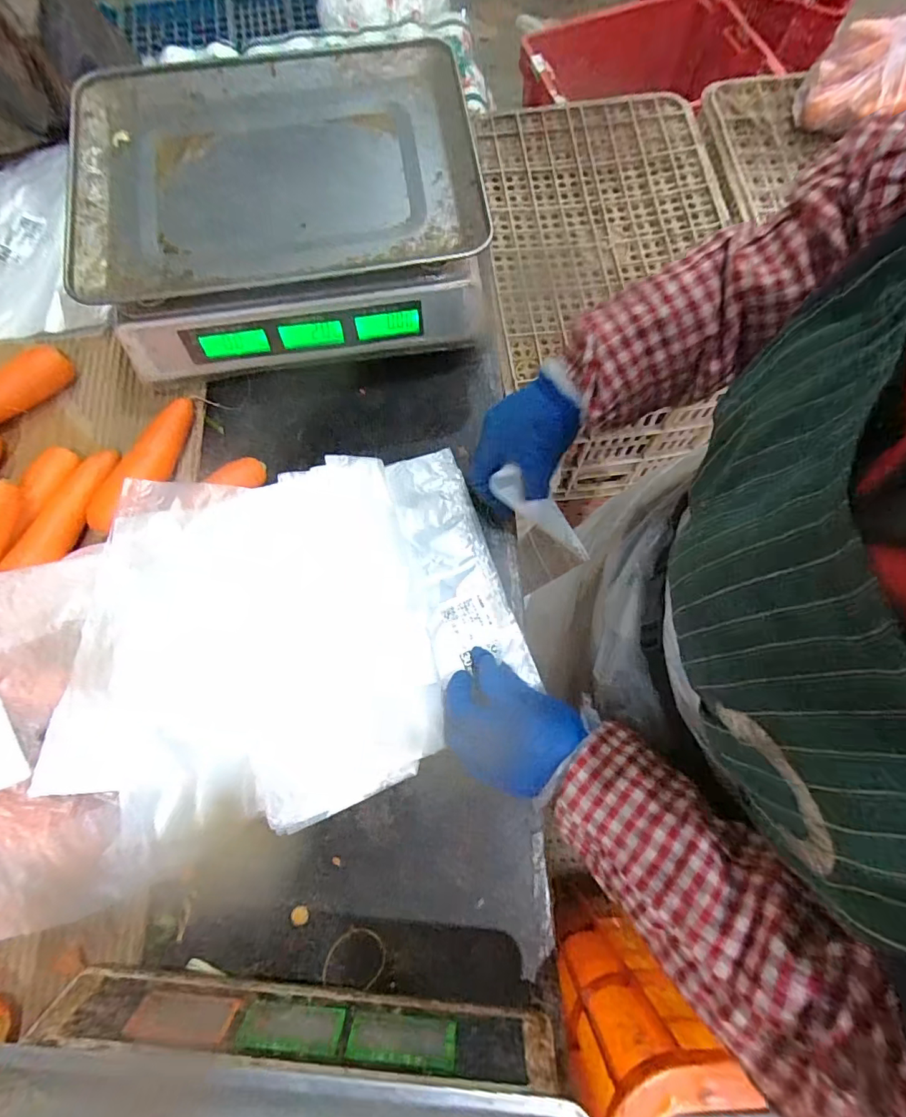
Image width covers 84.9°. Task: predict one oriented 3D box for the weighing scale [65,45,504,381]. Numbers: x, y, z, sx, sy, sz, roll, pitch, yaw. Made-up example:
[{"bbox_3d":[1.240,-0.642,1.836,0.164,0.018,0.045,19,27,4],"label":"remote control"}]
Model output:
[{"bbox_3d":[-0.140,-0.296,0.440,0.306,0.118,0.221,-11,74,-2],"label":"weighing scale"}]

